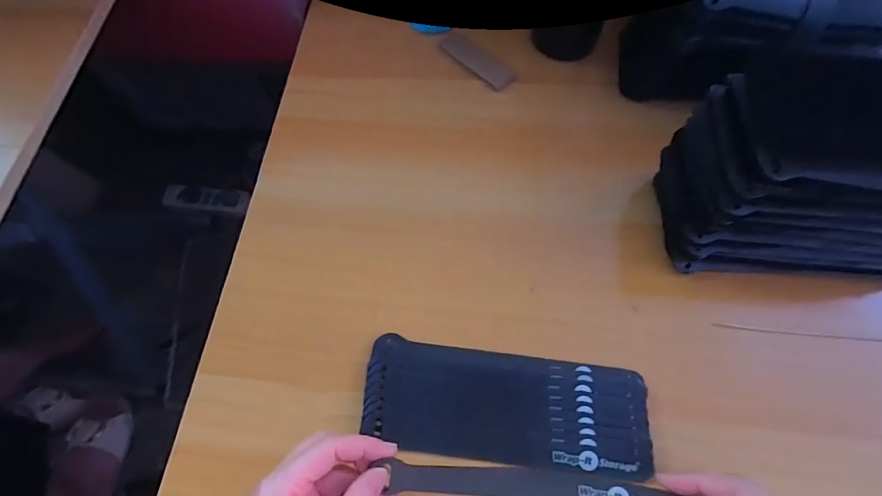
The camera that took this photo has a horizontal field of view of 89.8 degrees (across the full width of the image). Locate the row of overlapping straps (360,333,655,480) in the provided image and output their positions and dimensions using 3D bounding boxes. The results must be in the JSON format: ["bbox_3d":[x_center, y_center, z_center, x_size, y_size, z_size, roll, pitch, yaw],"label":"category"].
[{"bbox_3d":[0.045,0.114,0.322,0.198,0.013,0.076,7,68,7],"label":"row of overlapping straps"}]

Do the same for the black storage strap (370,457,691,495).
[{"bbox_3d":[0.052,0.154,0.287,0.175,0.013,0.020,1,63,8],"label":"black storage strap"}]

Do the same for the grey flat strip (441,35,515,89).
[{"bbox_3d":[0.038,-0.198,0.467,0.029,0.006,0.092,-39,70,-12],"label":"grey flat strip"}]

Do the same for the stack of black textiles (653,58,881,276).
[{"bbox_3d":[0.280,-0.045,0.321,0.212,0.107,0.100,1,67,4],"label":"stack of black textiles"}]

